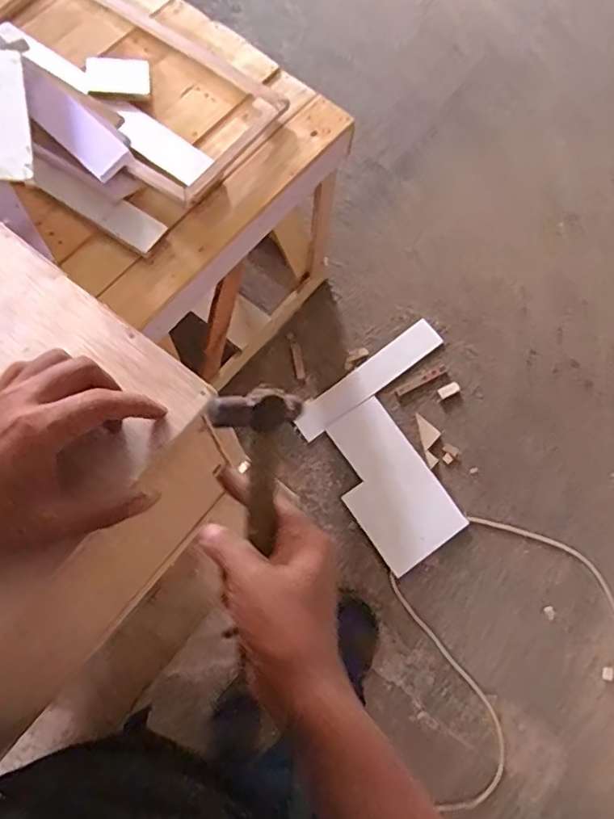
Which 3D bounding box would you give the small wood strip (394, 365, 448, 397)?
[{"bbox_3d":[0.311,-0.079,1.588,0.155,0.007,0.025,-26,76,-8],"label":"small wood strip"}]

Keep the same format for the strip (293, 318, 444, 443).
[{"bbox_3d":[0.170,-0.084,1.600,0.468,0.015,0.092,-37,77,-10],"label":"strip"}]

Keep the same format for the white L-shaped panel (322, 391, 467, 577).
[{"bbox_3d":[0.204,0.189,1.506,0.228,0.027,0.415,-33,74,-5],"label":"white L-shaped panel"}]

